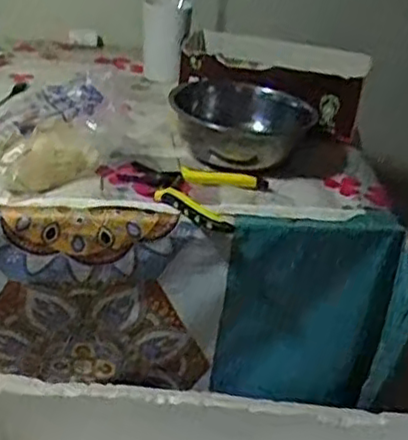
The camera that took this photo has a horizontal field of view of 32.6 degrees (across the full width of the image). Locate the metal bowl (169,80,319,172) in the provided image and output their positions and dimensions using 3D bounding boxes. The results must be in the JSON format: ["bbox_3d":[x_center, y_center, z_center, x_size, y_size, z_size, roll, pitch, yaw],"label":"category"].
[{"bbox_3d":[0.042,-0.114,0.888,0.161,0.085,0.160,5,30,-3],"label":"metal bowl"}]

